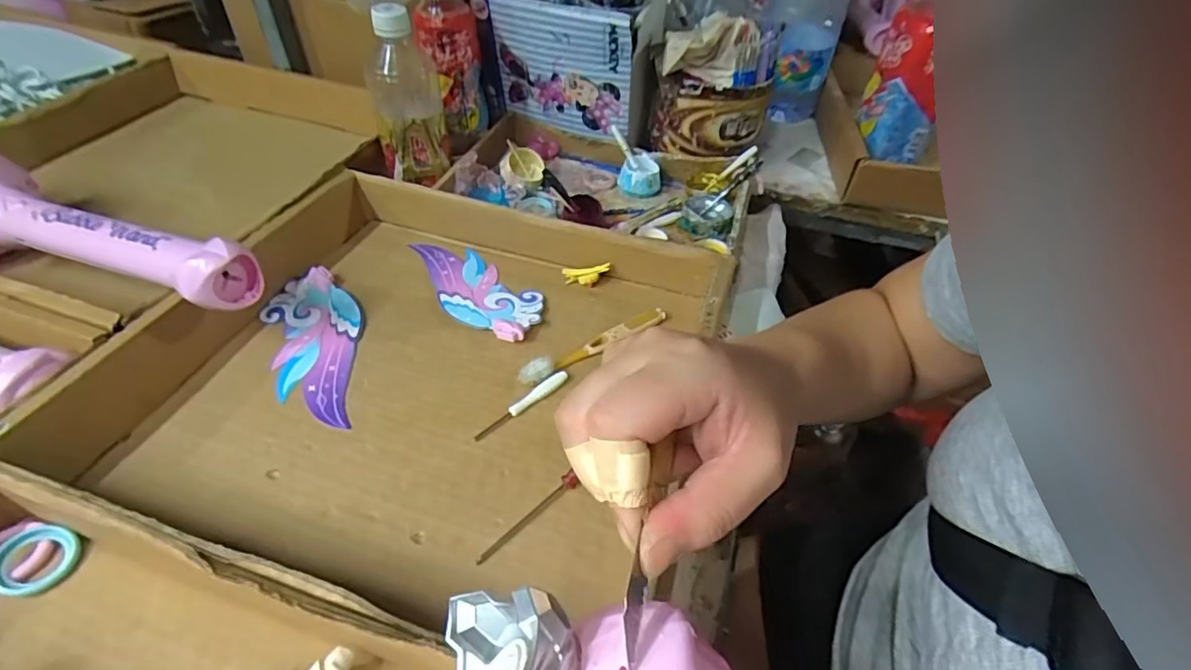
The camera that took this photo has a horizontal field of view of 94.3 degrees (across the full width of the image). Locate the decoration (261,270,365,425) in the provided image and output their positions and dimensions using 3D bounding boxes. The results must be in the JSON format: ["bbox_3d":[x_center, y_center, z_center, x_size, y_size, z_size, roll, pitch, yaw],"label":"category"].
[{"bbox_3d":[-0.219,0.005,0.438,0.071,0.013,0.168,-20,50,-22],"label":"decoration"}]

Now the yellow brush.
[{"bbox_3d":[-0.002,0.004,0.447,0.138,0.014,0.024,-27,53,-26],"label":"yellow brush"}]

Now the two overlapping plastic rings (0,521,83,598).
[{"bbox_3d":[-0.318,0.124,0.308,0.051,0.010,0.037,8,46,4],"label":"two overlapping plastic rings"}]

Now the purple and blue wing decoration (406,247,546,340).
[{"bbox_3d":[-0.112,-0.044,0.493,0.163,0.007,0.069,32,51,29],"label":"purple and blue wing decoration"}]

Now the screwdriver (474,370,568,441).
[{"bbox_3d":[-0.053,0.050,0.402,0.084,0.008,0.008,-33,56,-31],"label":"screwdriver"}]

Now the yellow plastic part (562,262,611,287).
[{"bbox_3d":[-0.008,-0.055,0.502,0.043,0.017,0.014,-9,45,8],"label":"yellow plastic part"}]

